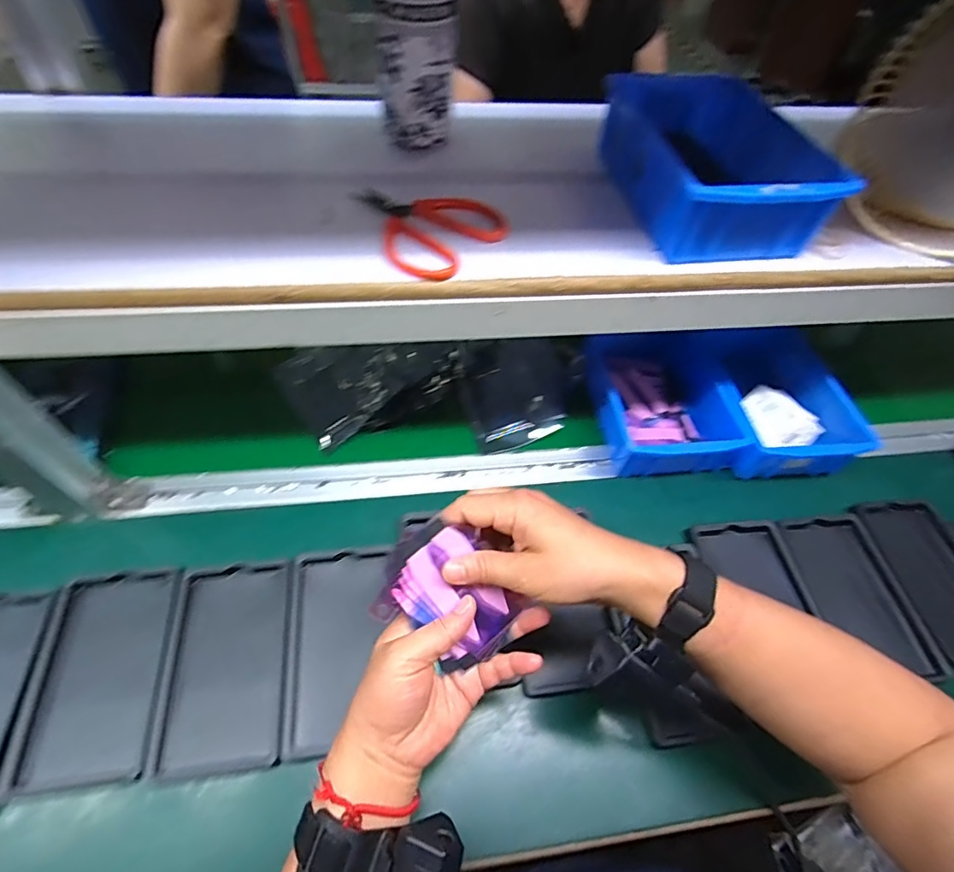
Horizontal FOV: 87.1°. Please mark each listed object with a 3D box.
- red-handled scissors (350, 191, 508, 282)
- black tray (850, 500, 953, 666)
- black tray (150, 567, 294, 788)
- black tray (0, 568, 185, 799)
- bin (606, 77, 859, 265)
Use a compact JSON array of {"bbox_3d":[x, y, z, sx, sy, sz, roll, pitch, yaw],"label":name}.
[{"bbox_3d":[-0.031,-0.171,0.400,0.102,0.015,0.122,-18,57,-18],"label":"red-handled scissors"},{"bbox_3d":[0.462,0.138,0.503,0.094,0.013,0.161,-2,53,-7],"label":"black tray"},{"bbox_3d":[-0.202,0.183,0.410,0.096,0.016,0.154,-4,54,-8],"label":"black tray"},{"bbox_3d":[-0.298,0.184,0.396,0.098,0.012,0.154,-3,53,-7],"label":"black tray"},{"bbox_3d":[0.193,-0.228,0.425,0.131,0.071,0.219,-8,54,-10],"label":"bin"}]

